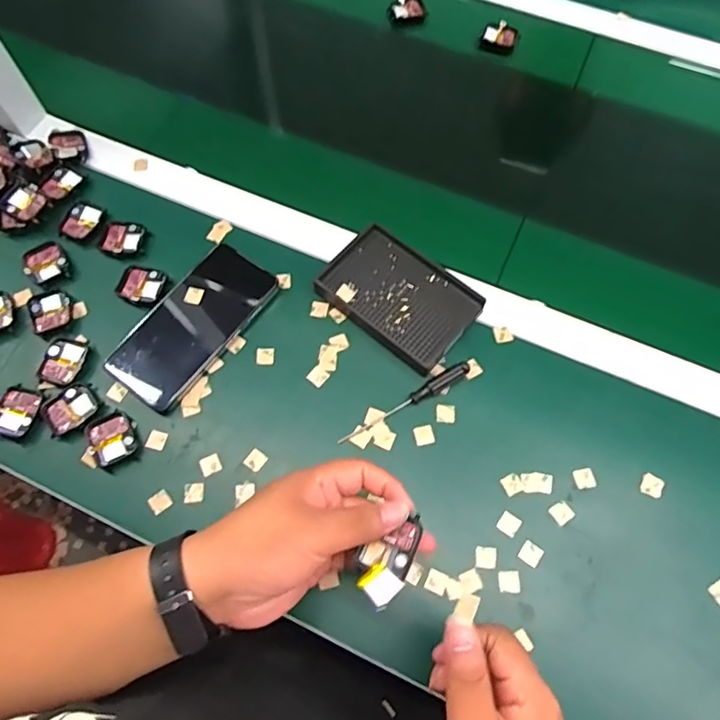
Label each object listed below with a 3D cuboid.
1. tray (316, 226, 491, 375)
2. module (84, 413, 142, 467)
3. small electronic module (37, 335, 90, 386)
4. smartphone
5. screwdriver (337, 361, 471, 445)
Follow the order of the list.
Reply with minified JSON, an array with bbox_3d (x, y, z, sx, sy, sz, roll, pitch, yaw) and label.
[{"bbox_3d":[0.038,-0.060,0.499,0.134,0.020,0.090,39,72,14],"label":"tray"},{"bbox_3d":[-0.211,0.066,0.452,0.036,0.008,0.042,-33,72,-13],"label":"module"},{"bbox_3d":[-0.268,0.000,0.476,0.033,0.005,0.043,15,68,5],"label":"small electronic module"},{"bbox_3d":[-0.154,-0.034,0.491,0.078,0.013,0.160,34,71,12],"label":"smartphone"},{"bbox_3d":[0.040,0.037,0.460,0.132,0.014,0.011,-29,71,-12],"label":"screwdriver"}]

